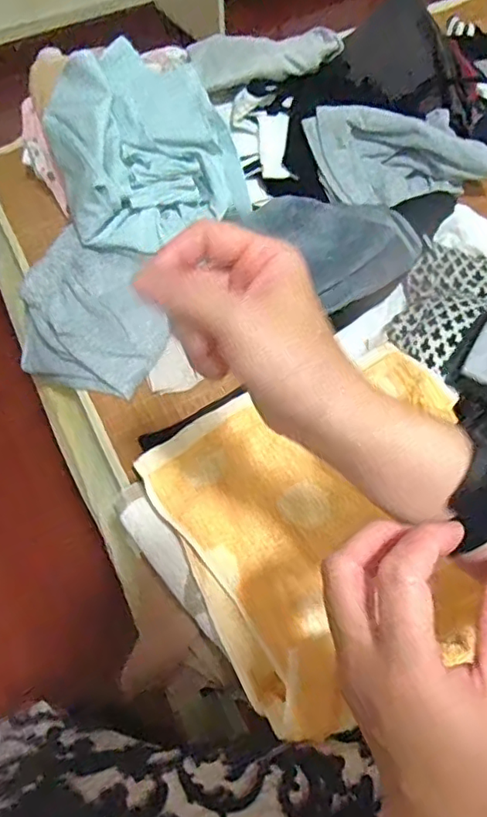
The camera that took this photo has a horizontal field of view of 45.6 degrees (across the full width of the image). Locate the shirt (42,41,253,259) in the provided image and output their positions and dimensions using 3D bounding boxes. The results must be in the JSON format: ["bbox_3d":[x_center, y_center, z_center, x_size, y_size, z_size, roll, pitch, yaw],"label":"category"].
[{"bbox_3d":[-0.126,-0.331,0.742,0.227,0.113,0.275,-15,60,-7],"label":"shirt"}]

